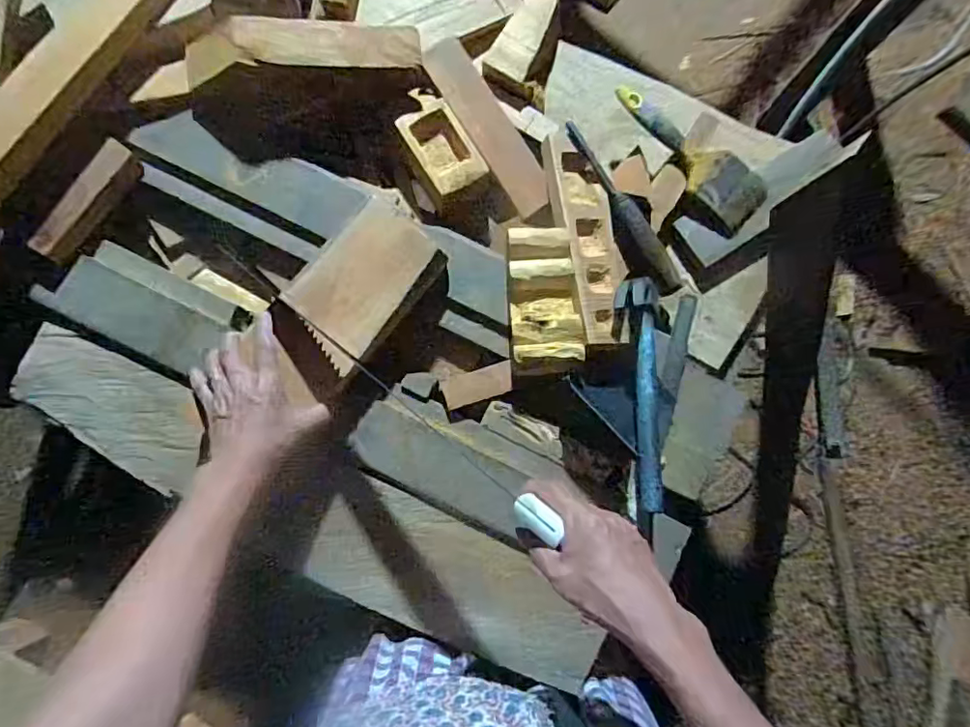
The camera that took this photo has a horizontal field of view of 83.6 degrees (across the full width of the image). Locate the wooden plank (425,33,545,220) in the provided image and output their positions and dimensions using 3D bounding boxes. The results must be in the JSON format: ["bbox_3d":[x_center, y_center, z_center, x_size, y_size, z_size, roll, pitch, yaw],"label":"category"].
[{"bbox_3d":[0.002,-0.274,0.631,0.051,0.019,0.223,-31,87,-6],"label":"wooden plank"}]

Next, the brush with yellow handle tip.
[{"bbox_3d":[0.241,-0.246,0.627,0.079,0.025,0.205,-43,88,-7],"label":"brush with yellow handle tip"}]

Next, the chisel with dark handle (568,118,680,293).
[{"bbox_3d":[0.149,-0.174,0.604,0.036,0.033,0.219,-25,86,-6],"label":"chisel with dark handle"}]

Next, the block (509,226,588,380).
[{"bbox_3d":[0.062,-0.064,0.551,0.071,0.033,0.148,-2,83,-3],"label":"block"}]

